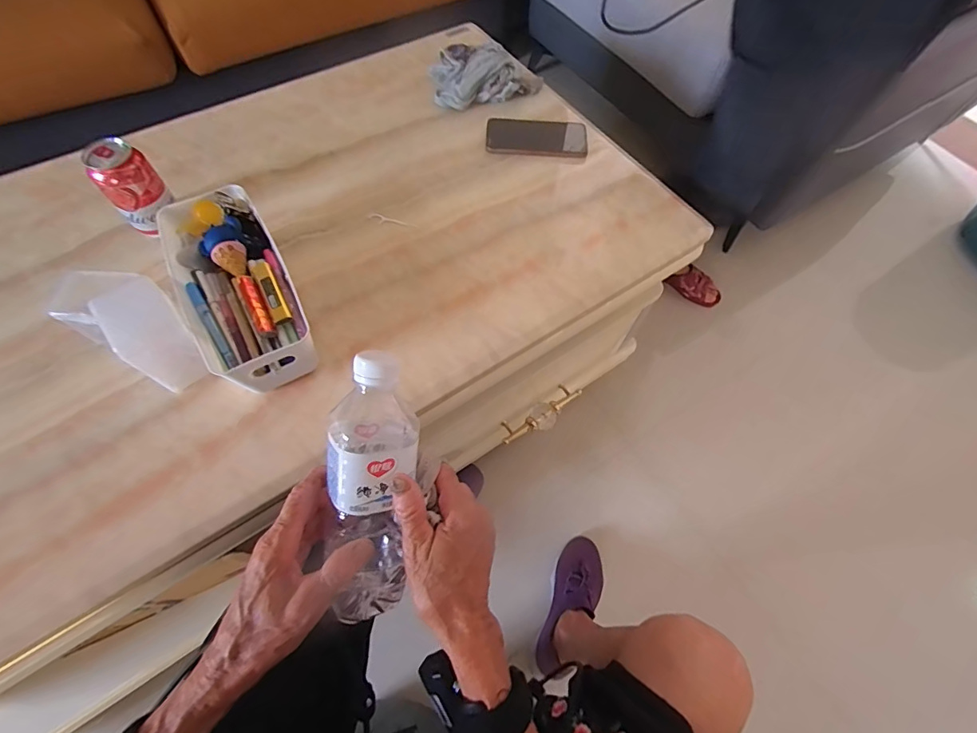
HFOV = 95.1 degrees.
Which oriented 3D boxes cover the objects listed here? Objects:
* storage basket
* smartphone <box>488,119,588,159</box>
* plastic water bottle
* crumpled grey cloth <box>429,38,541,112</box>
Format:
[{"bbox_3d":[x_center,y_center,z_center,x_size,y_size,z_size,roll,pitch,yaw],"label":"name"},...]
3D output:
[{"bbox_3d":[-0.291,-0.091,0.522,0.109,0.088,0.243,-25,67,-15],"label":"storage basket"},{"bbox_3d":[0.078,-0.370,0.725,0.161,0.009,0.072,2,75,1],"label":"smartphone"},{"bbox_3d":[-0.089,0.092,0.352,0.063,0.073,0.213,5,104,-1],"label":"plastic water bottle"},{"bbox_3d":[-0.009,-0.507,0.776,0.182,0.060,0.112,-19,66,-12],"label":"crumpled grey cloth"}]

